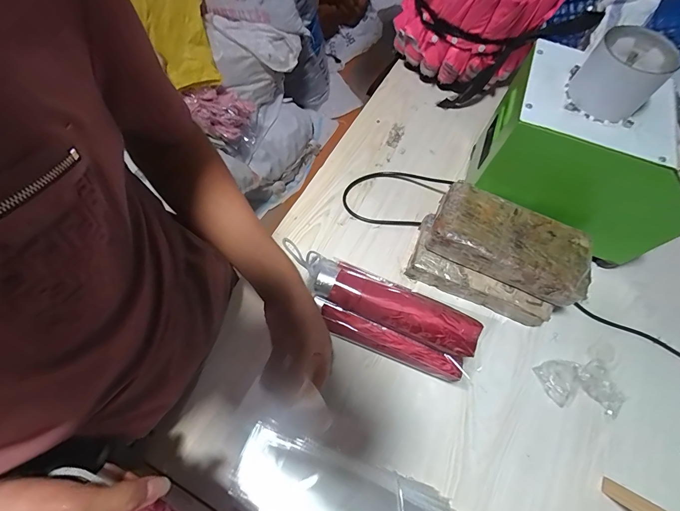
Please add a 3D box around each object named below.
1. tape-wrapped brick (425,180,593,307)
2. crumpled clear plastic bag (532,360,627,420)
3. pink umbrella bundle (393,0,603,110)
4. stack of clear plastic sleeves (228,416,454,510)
[{"bbox_3d":[0.263,-0.022,0.536,0.232,0.051,0.116,24,67,8],"label":"tape-wrapped brick"},{"bbox_3d":[0.367,0.199,0.516,0.118,0.024,0.077,-2,66,-3],"label":"crumpled clear plastic bag"},{"bbox_3d":[0.284,-0.468,0.694,0.237,0.241,0.275,-23,69,-12],"label":"pink umbrella bundle"},{"bbox_3d":[0.010,0.327,0.448,0.306,0.012,0.116,24,67,8],"label":"stack of clear plastic sleeves"}]

